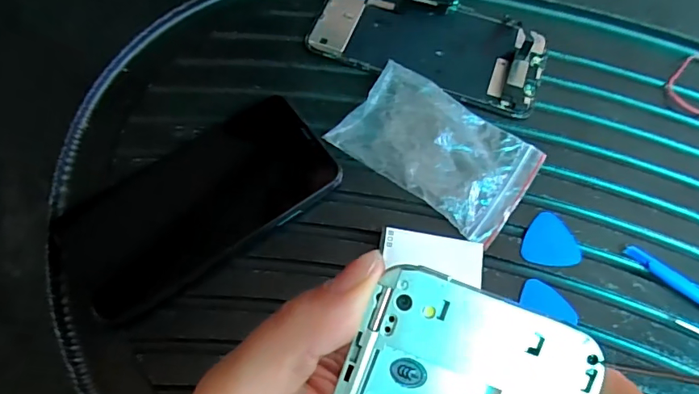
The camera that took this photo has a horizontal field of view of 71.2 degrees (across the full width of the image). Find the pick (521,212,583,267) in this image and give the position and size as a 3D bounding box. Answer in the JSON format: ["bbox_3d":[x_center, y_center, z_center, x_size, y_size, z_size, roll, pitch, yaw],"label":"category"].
[{"bbox_3d":[0.111,0.023,0.264,0.030,0.004,0.029,16,66,5],"label":"pick"}]

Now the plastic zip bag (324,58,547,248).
[{"bbox_3d":[0.051,-0.029,0.277,0.106,0.017,0.067,34,69,13],"label":"plastic zip bag"}]

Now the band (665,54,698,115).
[{"bbox_3d":[0.226,-0.075,0.312,0.057,0.005,0.031,-42,73,-18],"label":"band"}]

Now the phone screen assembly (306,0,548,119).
[{"bbox_3d":[0.051,-0.102,0.317,0.147,0.004,0.075,18,66,6],"label":"phone screen assembly"}]

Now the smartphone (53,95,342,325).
[{"bbox_3d":[-0.080,0.002,0.265,0.142,0.008,0.072,-33,71,-15],"label":"smartphone"}]

